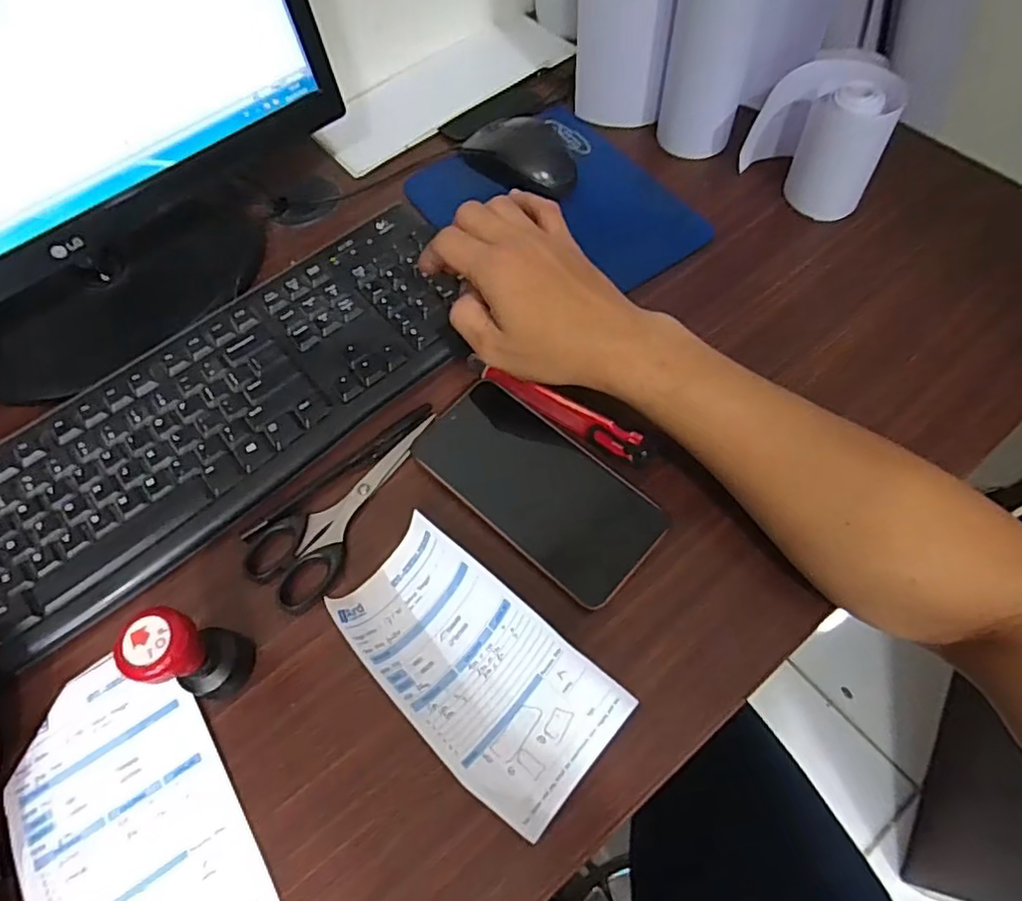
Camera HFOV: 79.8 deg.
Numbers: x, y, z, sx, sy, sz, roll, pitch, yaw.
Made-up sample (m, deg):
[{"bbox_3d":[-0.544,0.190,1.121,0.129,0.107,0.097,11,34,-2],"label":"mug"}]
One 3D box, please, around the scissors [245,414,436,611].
[{"bbox_3d":[-0.104,0.031,0.394,0.058,0.004,0.144,34,69,19],"label":"scissors"}]

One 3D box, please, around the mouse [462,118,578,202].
[{"bbox_3d":[0.003,-0.249,0.519,0.106,0.033,0.050,30,68,17],"label":"mouse"}]

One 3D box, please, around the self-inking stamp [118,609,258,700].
[{"bbox_3d":[-0.168,0.107,0.320,0.032,0.075,0.035,-1,62,3],"label":"self-inking stamp"}]

